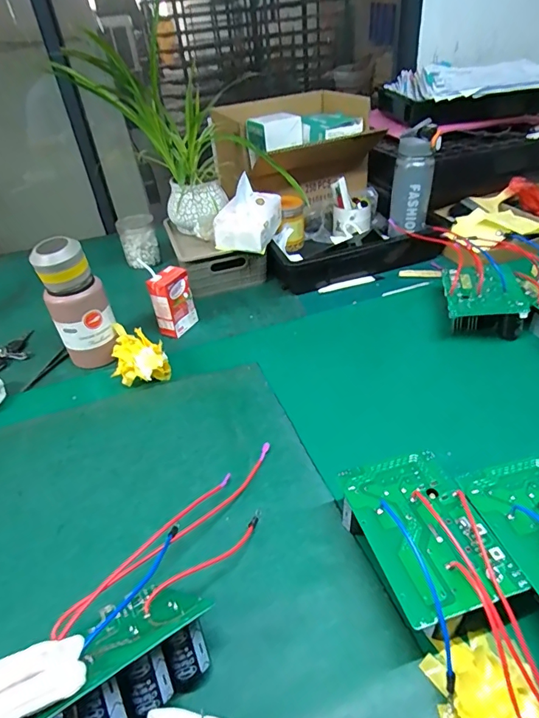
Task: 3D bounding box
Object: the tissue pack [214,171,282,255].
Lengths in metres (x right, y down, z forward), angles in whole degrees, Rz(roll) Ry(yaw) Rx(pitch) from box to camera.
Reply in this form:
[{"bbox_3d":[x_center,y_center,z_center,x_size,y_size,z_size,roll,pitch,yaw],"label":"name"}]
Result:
[{"bbox_3d":[-0.043,-0.282,0.853,0.105,0.102,0.125,4,40,14],"label":"tissue pack"}]

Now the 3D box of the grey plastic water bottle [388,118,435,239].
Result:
[{"bbox_3d":[0.281,-0.339,0.877,0.078,0.213,0.068,4,40,13],"label":"grey plastic water bottle"}]

